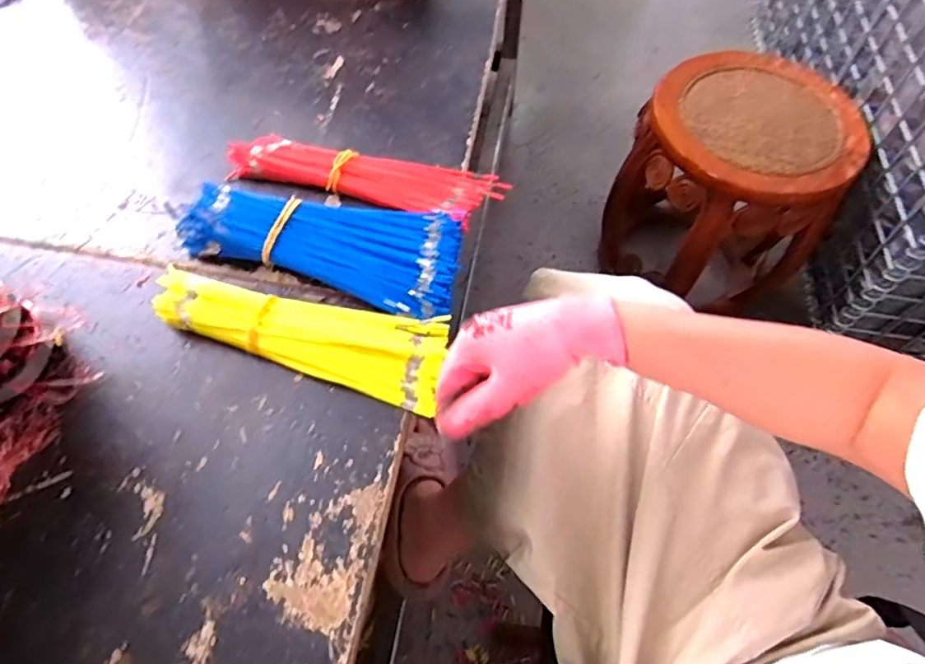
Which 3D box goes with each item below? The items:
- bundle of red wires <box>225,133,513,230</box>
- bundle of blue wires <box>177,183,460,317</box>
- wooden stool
[{"bbox_3d":[-0.093,-0.153,0.545,0.261,0.022,0.066,13,63,7],"label":"bundle of red wires"},{"bbox_3d":[-0.122,-0.075,0.490,0.236,0.032,0.089,9,63,5],"label":"bundle of blue wires"},{"bbox_3d":[0.442,-0.231,0.997,0.325,0.334,0.330,1,60,-1],"label":"wooden stool"}]

